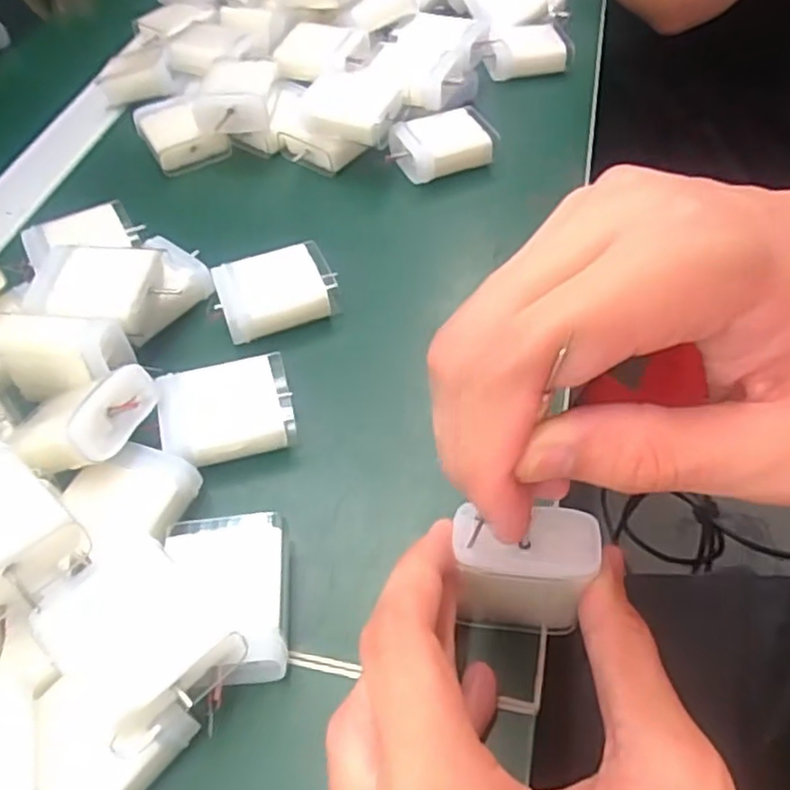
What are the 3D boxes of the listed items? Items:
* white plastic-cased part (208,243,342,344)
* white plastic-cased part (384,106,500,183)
[{"bbox_3d":[-0.055,-0.047,0.322,0.051,0.020,0.040,-19,52,-8],"label":"white plastic-cased part"},{"bbox_3d":[0.026,-0.139,0.386,0.057,0.020,0.041,-11,51,-2],"label":"white plastic-cased part"}]

